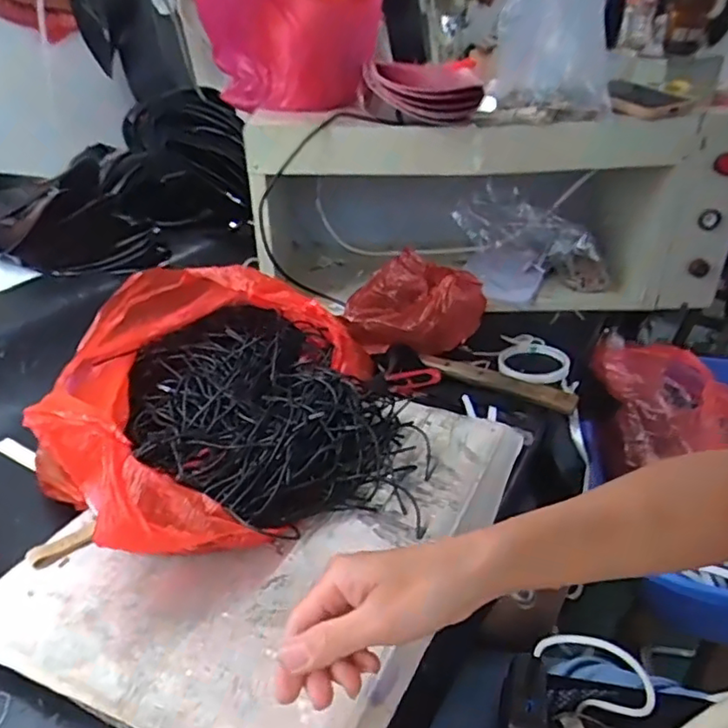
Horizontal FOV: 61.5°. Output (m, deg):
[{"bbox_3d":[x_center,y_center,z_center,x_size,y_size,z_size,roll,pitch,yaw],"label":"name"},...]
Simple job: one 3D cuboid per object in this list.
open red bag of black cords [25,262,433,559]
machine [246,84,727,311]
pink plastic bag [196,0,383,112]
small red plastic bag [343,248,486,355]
[{"bbox_3d":[-0.120,0.017,0.595,0.318,0.108,0.358,-9,32,-14],"label":"open red bag of black cords"},{"bbox_3d":[0.168,-0.262,0.955,0.652,0.282,0.305,0,31,1],"label":"machine"},{"bbox_3d":[-0.112,-0.483,0.873,0.266,0.222,0.145,-27,39,-36],"label":"pink plastic bag"},{"bbox_3d":[0.067,-0.087,0.816,0.180,0.081,0.194,-1,31,0],"label":"small red plastic bag"}]

